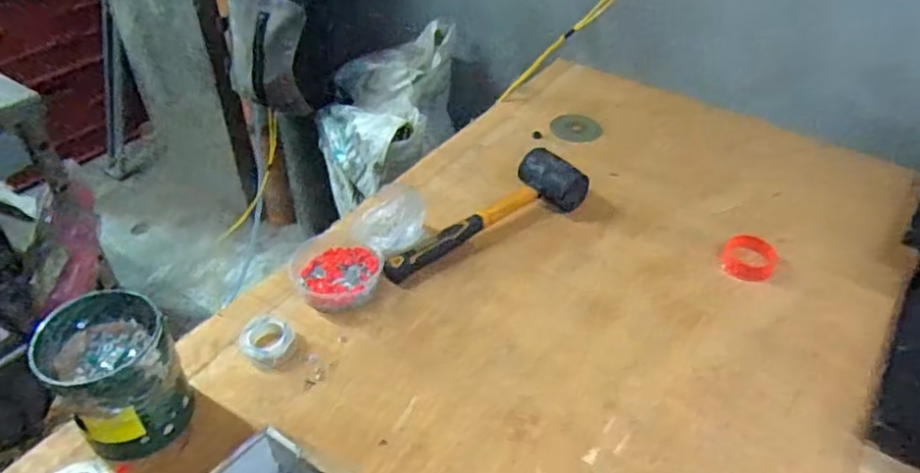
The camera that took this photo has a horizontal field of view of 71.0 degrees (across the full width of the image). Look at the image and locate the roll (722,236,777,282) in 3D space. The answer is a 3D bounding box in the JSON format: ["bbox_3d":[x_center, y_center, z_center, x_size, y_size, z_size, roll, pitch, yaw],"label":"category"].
[{"bbox_3d":[0.385,0.029,0.859,0.064,0.017,0.074,19,45,19],"label":"roll"}]

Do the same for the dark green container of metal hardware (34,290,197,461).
[{"bbox_3d":[-0.335,0.139,0.636,0.117,0.122,0.104,27,48,27],"label":"dark green container of metal hardware"}]

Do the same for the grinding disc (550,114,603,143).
[{"bbox_3d":[0.205,-0.191,1.132,0.088,0.006,0.088,0,42,0],"label":"grinding disc"}]

